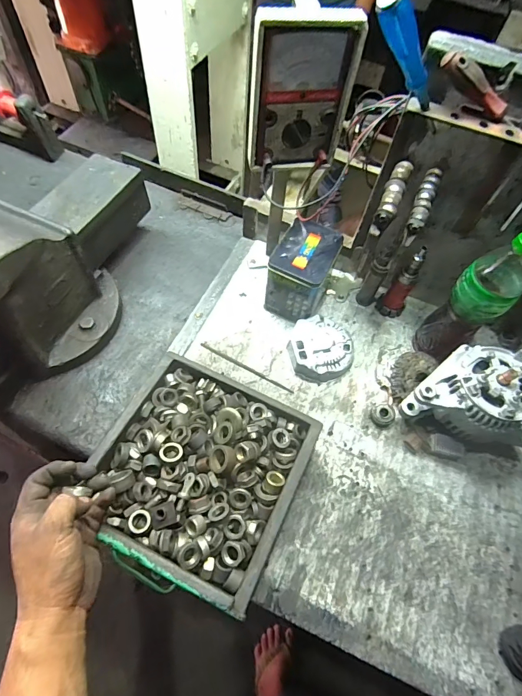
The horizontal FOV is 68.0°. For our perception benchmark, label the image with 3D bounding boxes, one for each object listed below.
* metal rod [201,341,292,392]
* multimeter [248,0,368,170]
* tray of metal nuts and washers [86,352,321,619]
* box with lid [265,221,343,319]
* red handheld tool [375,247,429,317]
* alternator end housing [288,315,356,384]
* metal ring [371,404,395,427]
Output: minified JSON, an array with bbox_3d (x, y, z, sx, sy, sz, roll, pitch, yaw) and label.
[{"bbox_3d":[-0.025,0.033,0.668,0.180,0.004,0.008,28,63,11],"label":"metal rod"},{"bbox_3d":[0.046,-0.320,0.487,0.128,0.171,0.050,-9,63,-10],"label":"multimeter"},{"bbox_3d":[-0.076,0.148,0.493,0.243,0.047,0.250,24,63,9],"label":"tray of metal nuts and washers"},{"bbox_3d":[0.073,-0.132,0.692,0.094,0.130,0.126,27,63,11],"label":"box with lid"},{"bbox_3d":[0.255,-0.117,0.686,0.050,0.152,0.056,31,64,13],"label":"red handheld tool"},{"bbox_3d":[0.106,0.001,0.673,0.108,0.037,0.112,2,62,-3],"label":"alternator end housing"},{"bbox_3d":[0.199,0.110,0.627,0.038,0.020,0.033,-5,62,-6],"label":"metal ring"}]

